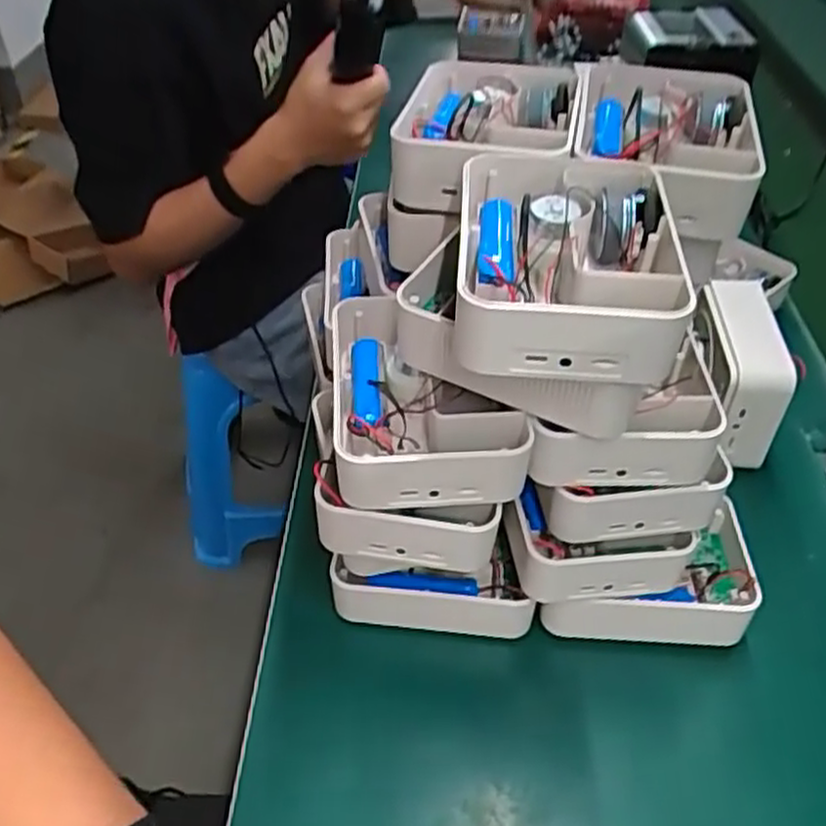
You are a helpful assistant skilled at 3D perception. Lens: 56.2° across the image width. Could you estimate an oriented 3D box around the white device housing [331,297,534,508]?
[{"bbox_3d":[0.004,-0.012,0.423,0.095,0.042,0.123,-3,44,-4],"label":"white device housing"}]

